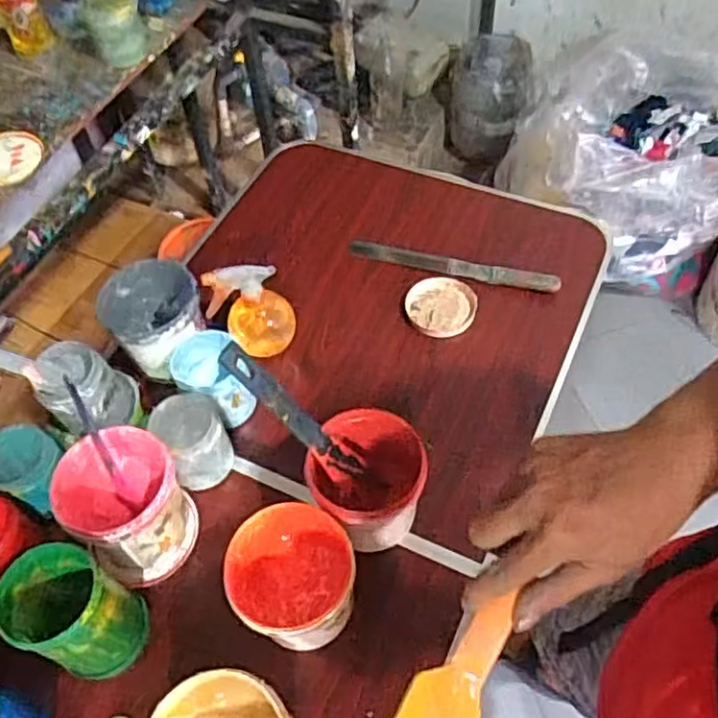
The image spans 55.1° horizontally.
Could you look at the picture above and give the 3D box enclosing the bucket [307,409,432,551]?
[{"bbox_3d":[0.011,0.143,0.781,0.124,0.130,0.127,-2,55,2],"label":"bucket"}]

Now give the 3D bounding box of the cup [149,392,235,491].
[{"bbox_3d":[-0.197,0.099,0.834,0.074,0.103,0.076,-2,55,2],"label":"cup"}]

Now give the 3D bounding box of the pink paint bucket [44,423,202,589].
[{"bbox_3d":[-0.264,0.164,0.787,0.131,0.142,0.124,-2,55,2],"label":"pink paint bucket"}]

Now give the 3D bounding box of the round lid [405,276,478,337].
[{"bbox_3d":[0.121,-0.077,1.002,0.102,0.011,0.099,-2,55,2],"label":"round lid"}]

